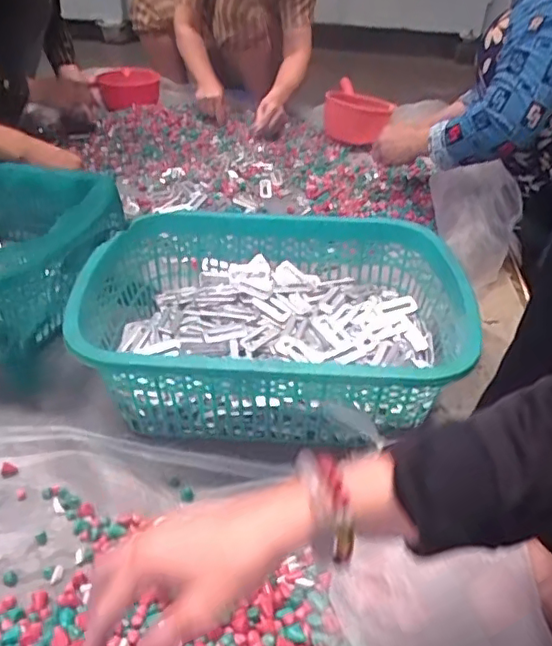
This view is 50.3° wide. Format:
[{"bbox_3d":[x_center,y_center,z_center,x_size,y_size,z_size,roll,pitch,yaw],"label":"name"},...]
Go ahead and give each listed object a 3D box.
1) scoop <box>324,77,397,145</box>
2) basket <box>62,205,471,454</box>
[{"bbox_3d":[0.230,-0.576,1.607,0.187,0.118,0.229,14,37,13],"label":"scoop"},{"bbox_3d":[-0.009,-0.005,0.767,0.456,0.169,0.363,4,36,-1],"label":"basket"}]

